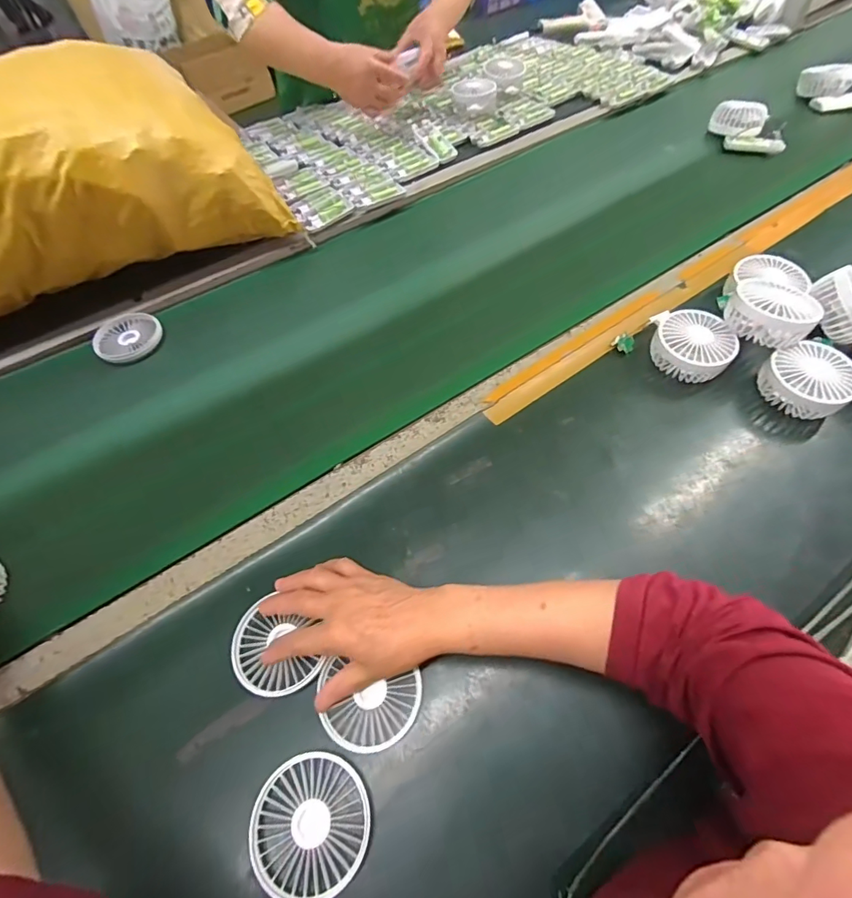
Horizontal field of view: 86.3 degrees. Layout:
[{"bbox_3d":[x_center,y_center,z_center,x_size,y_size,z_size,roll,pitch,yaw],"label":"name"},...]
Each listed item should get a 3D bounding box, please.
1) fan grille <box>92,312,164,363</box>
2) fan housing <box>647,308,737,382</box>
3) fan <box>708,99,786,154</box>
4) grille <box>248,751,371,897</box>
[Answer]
[{"bbox_3d":[-0.423,-0.160,0.647,0.086,0.010,0.076,-31,86,-26],"label":"fan grille"},{"bbox_3d":[0.321,-0.126,0.550,0.090,0.041,0.086,11,59,11],"label":"fan housing"},{"bbox_3d":[0.581,-0.577,0.825,0.113,0.058,0.091,9,59,10],"label":"fan"},{"bbox_3d":[-0.088,0.287,0.349,0.087,0.011,0.088,-2,58,3],"label":"grille"}]

